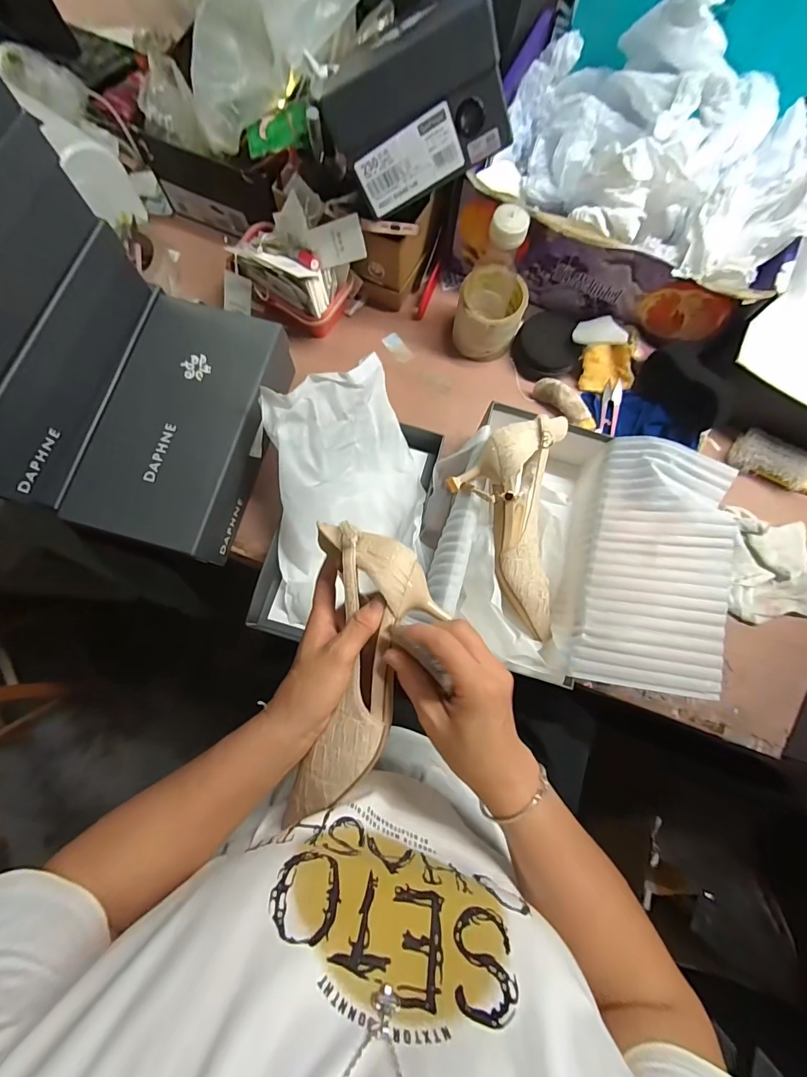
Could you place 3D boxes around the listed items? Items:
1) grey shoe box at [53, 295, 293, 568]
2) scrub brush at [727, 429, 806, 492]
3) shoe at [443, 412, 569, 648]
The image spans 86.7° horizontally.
[{"bbox_3d":[-0.259,-0.134,0.524,0.168,0.077,0.295,16,79,2],"label":"grey shoe box"},{"bbox_3d":[0.561,-0.069,0.580,0.238,0.039,0.053,33,80,5],"label":"scrub brush"},{"bbox_3d":[0.126,-0.002,0.484,0.123,0.060,0.245,-8,98,-3],"label":"shoe"}]

